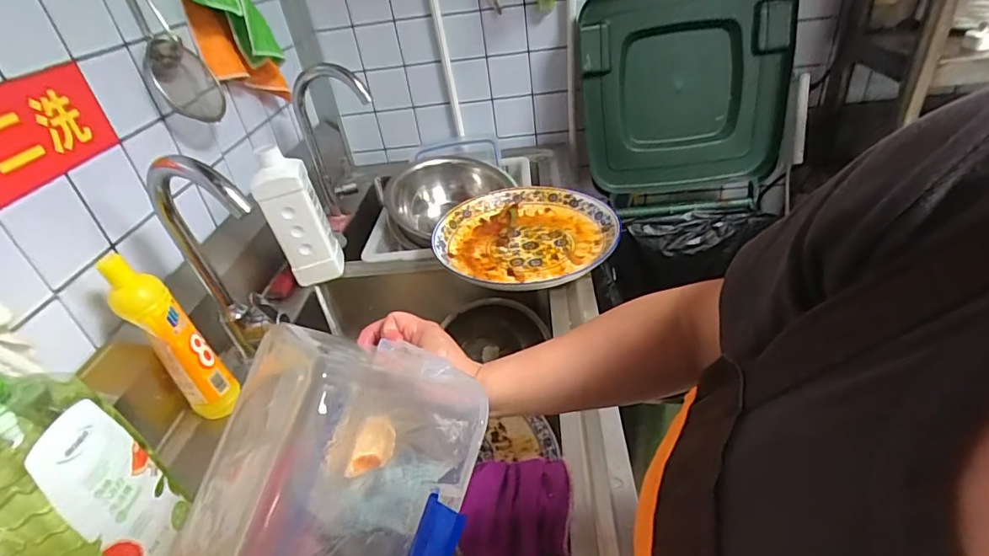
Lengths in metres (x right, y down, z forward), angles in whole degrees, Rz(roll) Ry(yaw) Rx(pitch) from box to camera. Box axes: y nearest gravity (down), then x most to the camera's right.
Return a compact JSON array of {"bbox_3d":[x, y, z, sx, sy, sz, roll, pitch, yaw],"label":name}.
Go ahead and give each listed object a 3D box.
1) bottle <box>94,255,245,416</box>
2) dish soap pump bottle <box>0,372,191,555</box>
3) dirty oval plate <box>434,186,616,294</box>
[{"bbox_3d":[-0.376,0.077,0.608,0.066,0.220,0.053,-33,42,-32],"label":"bottle"},{"bbox_3d":[-0.376,0.156,0.432,0.113,0.260,0.119,4,36,16],"label":"dish soap pump bottle"},{"bbox_3d":[0.049,-0.064,0.862,0.288,0.051,0.287,-33,42,-32],"label":"dirty oval plate"}]

